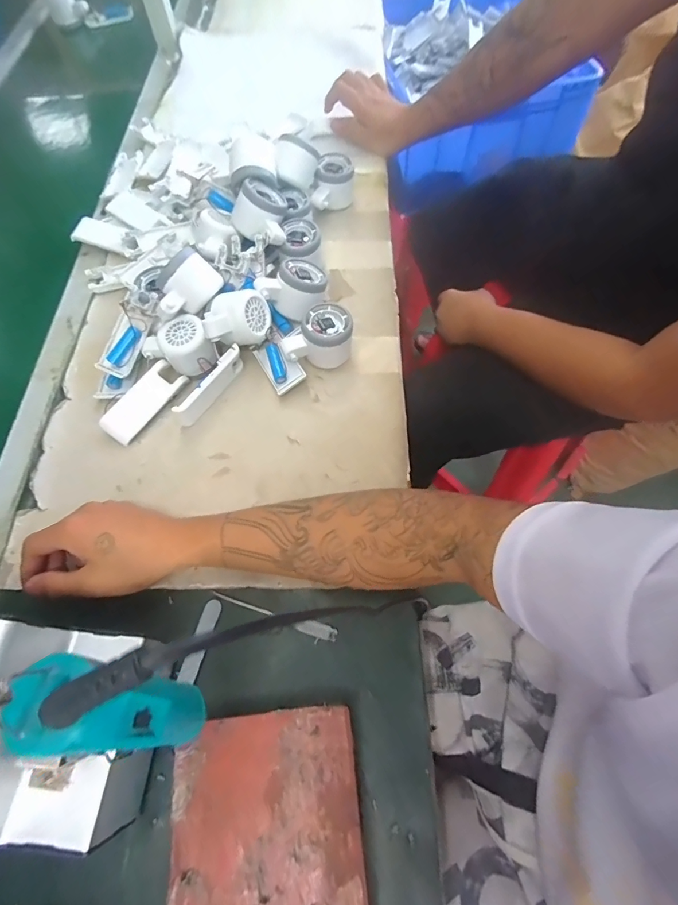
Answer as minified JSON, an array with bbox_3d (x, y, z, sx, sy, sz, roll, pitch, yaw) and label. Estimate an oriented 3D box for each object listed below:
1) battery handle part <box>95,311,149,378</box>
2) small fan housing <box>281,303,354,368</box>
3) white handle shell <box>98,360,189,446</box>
[{"bbox_3d":[-0.249,-0.127,0.501,0.036,0.015,0.078,25,89,14],"label":"battery handle part"},{"bbox_3d":[-0.024,-0.132,0.508,0.082,0.057,0.053,-11,64,-3],"label":"small fan housing"},{"bbox_3d":[-0.222,-0.057,0.494,0.039,0.014,0.101,41,73,-9],"label":"white handle shell"}]

